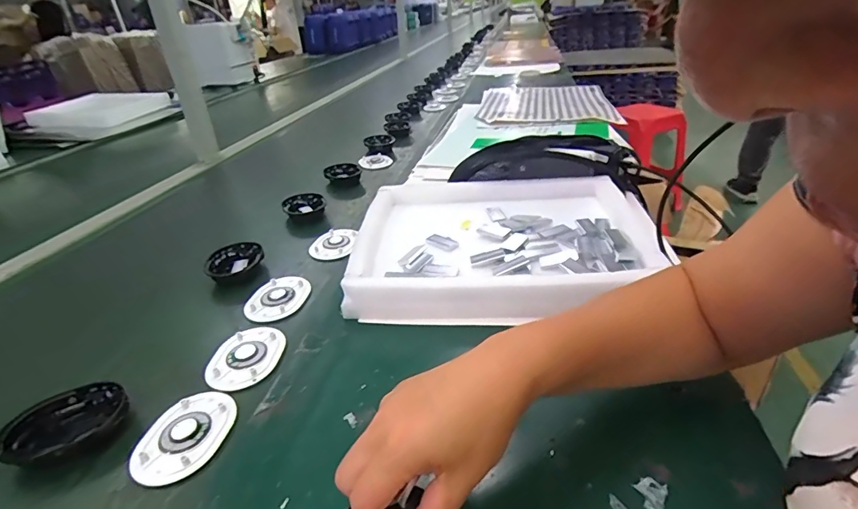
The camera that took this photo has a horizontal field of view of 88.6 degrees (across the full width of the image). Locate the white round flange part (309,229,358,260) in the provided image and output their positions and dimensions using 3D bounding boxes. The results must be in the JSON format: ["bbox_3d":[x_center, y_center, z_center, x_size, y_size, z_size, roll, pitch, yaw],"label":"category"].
[{"bbox_3d":[-0.144,-0.016,0.670,0.061,0.018,0.080,-1,31,8],"label":"white round flange part"}]

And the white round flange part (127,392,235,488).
[{"bbox_3d":[-0.209,0.152,0.377,0.068,0.005,0.088,-4,31,3],"label":"white round flange part"}]

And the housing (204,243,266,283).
[{"bbox_3d":[-0.269,0.013,0.615,0.075,0.023,0.093,-17,33,-19],"label":"housing"}]

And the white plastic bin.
[{"bbox_3d":[0.103,-0.030,0.599,0.388,0.044,0.330,-2,31,6],"label":"white plastic bin"}]

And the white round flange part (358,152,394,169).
[{"bbox_3d":[-0.123,-0.215,1.005,0.072,0.013,0.081,-23,35,-27],"label":"white round flange part"}]

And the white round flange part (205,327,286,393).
[{"bbox_3d":[-0.190,0.106,0.459,0.067,0.010,0.087,0,31,9],"label":"white round flange part"}]

